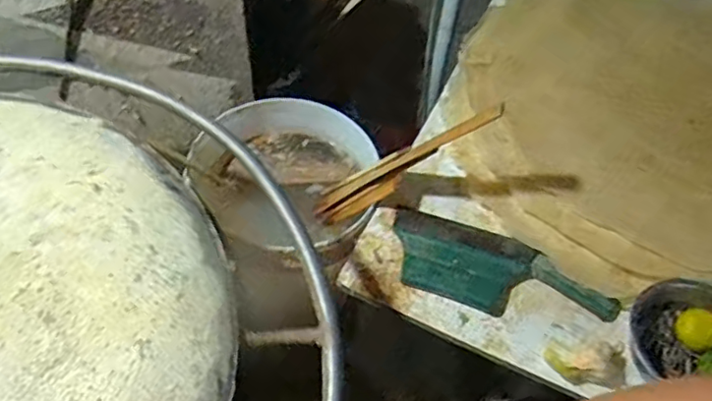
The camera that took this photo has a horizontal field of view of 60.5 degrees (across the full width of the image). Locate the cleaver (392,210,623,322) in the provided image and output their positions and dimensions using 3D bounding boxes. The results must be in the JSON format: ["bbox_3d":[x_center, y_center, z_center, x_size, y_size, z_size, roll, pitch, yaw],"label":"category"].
[{"bbox_3d":[0.193,0.096,0.814,0.300,0.019,0.121,17,55,9],"label":"cleaver"}]

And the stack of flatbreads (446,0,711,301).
[{"bbox_3d":[0.515,-0.146,0.982,0.721,0.056,0.663,5,54,0],"label":"stack of flatbreads"}]

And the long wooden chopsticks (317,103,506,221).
[{"bbox_3d":[0.059,-0.046,0.839,0.027,0.319,0.054,31,47,-31],"label":"long wooden chopsticks"}]

